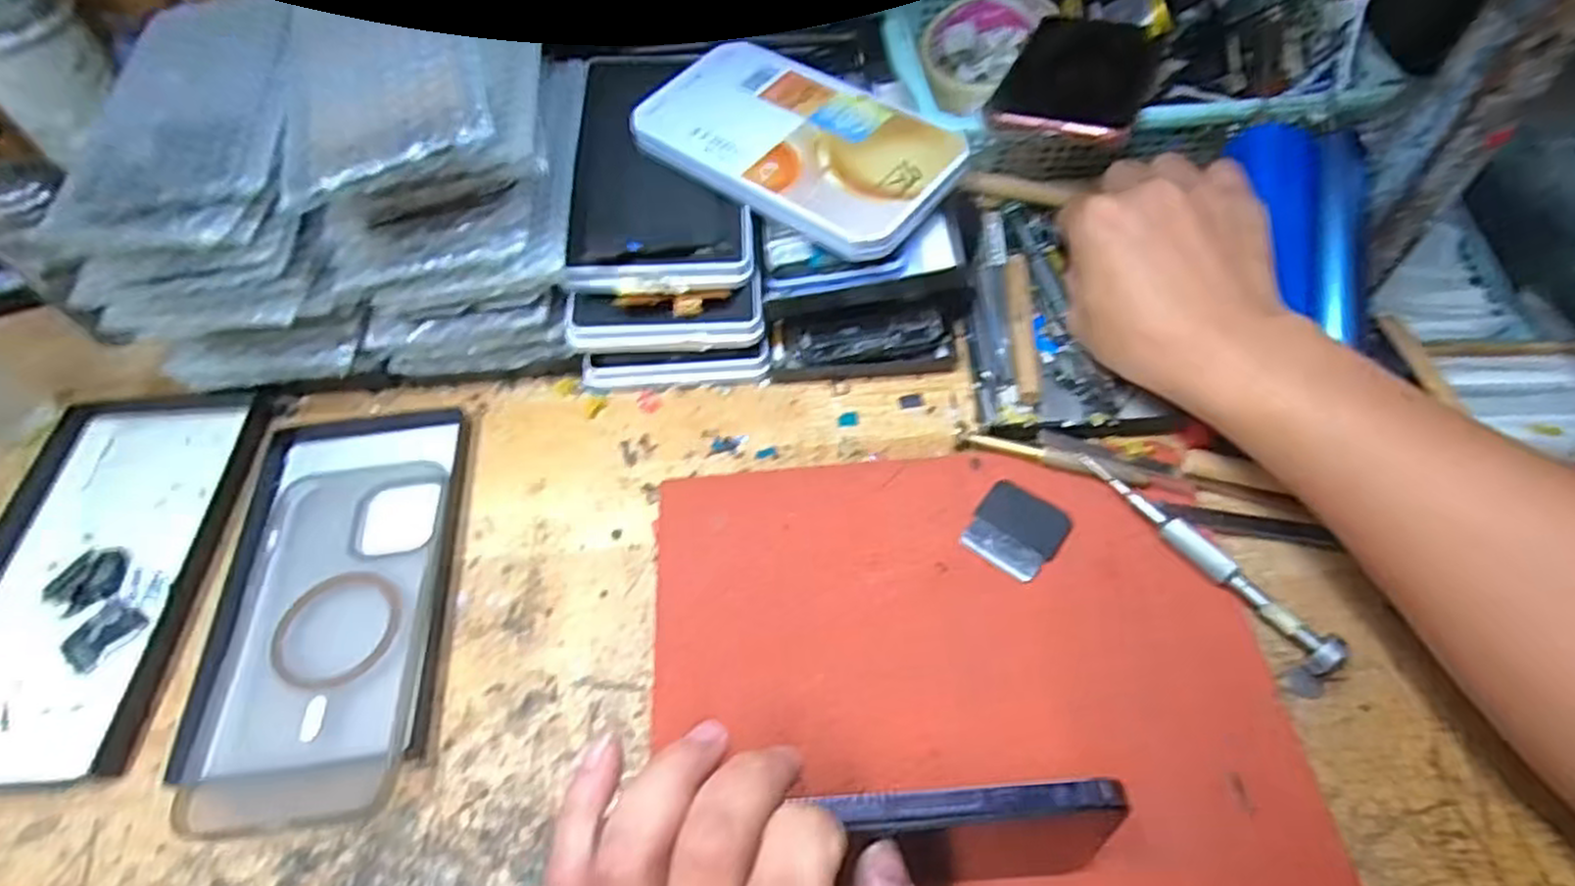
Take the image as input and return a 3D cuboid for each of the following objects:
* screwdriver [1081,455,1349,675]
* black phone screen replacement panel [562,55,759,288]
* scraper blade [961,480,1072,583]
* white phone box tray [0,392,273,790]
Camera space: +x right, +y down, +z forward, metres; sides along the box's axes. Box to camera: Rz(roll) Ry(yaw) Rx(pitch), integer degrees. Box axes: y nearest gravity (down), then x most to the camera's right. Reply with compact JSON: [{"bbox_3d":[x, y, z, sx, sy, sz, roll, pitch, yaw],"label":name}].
[{"bbox_3d":[0.181,0.049,0.335,0.013,0.015,0.125,-34,61,-18],"label":"screwdriver"},{"bbox_3d":[-0.069,-0.158,0.427,0.094,0.015,0.172,0,64,-5],"label":"black phone screen replacement panel"},{"bbox_3d":[0.105,0.040,0.350,0.038,0.004,0.041,31,63,21],"label":"scraper blade"},{"bbox_3d":[-0.329,0.056,0.365,0.111,0.013,0.195,-5,57,0],"label":"white phone box tray"}]

